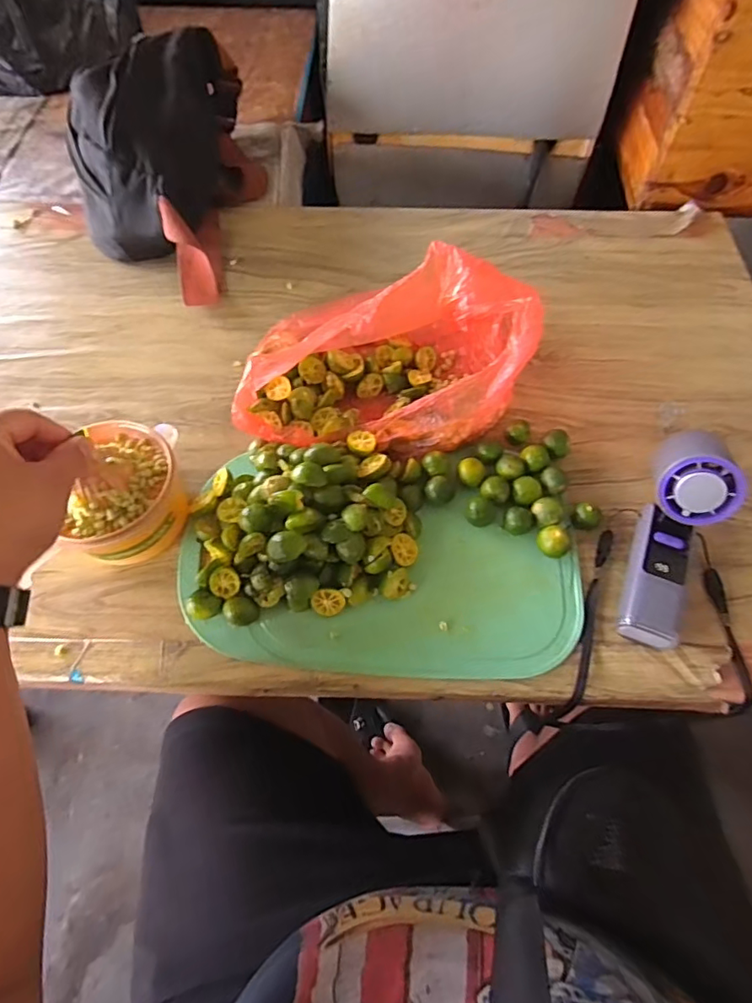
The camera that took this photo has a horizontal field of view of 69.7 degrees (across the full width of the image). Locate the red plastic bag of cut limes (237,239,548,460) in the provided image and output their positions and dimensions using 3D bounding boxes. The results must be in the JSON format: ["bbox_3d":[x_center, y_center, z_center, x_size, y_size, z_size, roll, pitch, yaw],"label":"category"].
[{"bbox_3d":[0.008,-0.140,0.487,0.253,0.123,0.167,3,62,3],"label":"red plastic bag of cut limes"}]

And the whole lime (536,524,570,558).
[{"bbox_3d":[0.145,0.035,0.443,0.025,0.028,0.022,33,67,17],"label":"whole lime"}]

